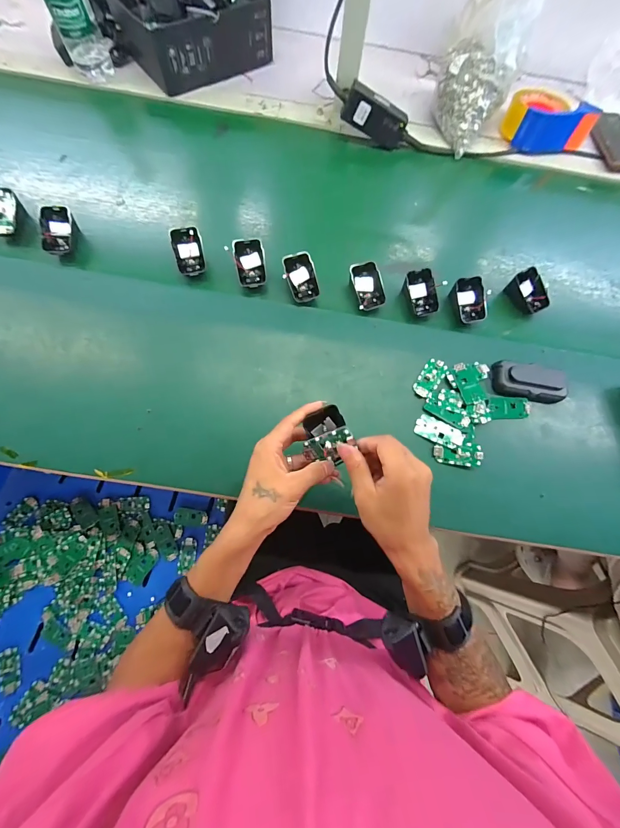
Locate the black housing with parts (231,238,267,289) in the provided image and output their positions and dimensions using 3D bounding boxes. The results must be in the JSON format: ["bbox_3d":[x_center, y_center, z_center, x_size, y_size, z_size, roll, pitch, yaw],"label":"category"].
[{"bbox_3d":[-0.091,-0.231,0.507,0.046,0.016,0.068,-9,105,-10],"label":"black housing with parts"}]

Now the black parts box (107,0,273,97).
[{"bbox_3d":[-0.217,-0.742,0.620,0.259,0.090,0.191,-34,77,-9],"label":"black parts box"}]

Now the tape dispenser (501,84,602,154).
[{"bbox_3d":[0.455,-0.570,0.638,0.149,0.067,0.094,5,74,1],"label":"tape dispenser"}]

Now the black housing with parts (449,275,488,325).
[{"bbox_3d":[0.251,-0.176,0.519,0.050,0.035,0.066,-12,75,-4],"label":"black housing with parts"}]

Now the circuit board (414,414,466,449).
[{"bbox_3d":[0.183,0.026,0.467,0.066,0.004,0.030,23,81,14],"label":"circuit board"}]

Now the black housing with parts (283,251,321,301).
[{"bbox_3d":[-0.013,-0.208,0.506,0.047,0.013,0.069,-15,106,-9],"label":"black housing with parts"}]

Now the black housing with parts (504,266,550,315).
[{"bbox_3d":[0.354,-0.194,0.536,0.052,0.038,0.065,-28,77,-8],"label":"black housing with parts"}]

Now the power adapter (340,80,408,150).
[{"bbox_3d":[0.120,-0.530,0.593,0.121,0.056,0.029,18,74,-20],"label":"power adapter"}]

